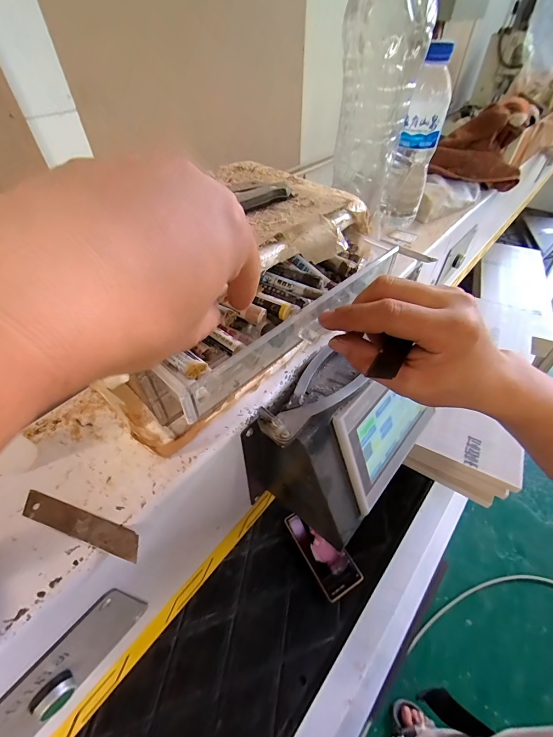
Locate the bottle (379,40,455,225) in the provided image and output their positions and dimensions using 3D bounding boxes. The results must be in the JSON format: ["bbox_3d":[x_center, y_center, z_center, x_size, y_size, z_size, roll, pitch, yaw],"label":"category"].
[{"bbox_3d":[0.201,-0.320,0.482,0.061,0.201,0.056,15,49,12],"label":"bottle"}]

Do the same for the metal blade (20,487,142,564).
[{"bbox_3d":[-0.142,0.112,0.239,0.098,0.004,0.018,15,49,12],"label":"metal blade"}]

